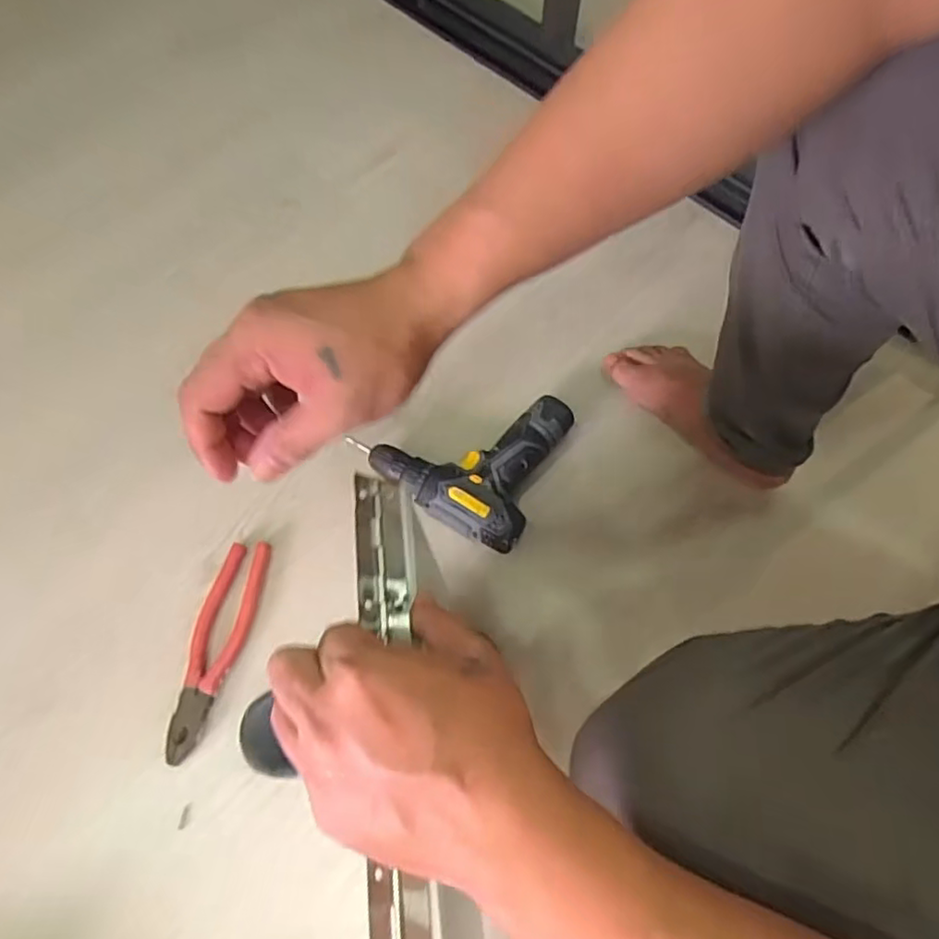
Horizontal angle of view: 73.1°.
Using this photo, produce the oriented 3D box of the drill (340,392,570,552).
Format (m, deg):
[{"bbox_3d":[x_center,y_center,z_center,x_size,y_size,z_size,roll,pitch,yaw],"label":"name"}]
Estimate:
[{"bbox_3d":[-0.006,-0.023,0.734,0.196,0.050,0.180,25,68,10],"label":"drill"}]

